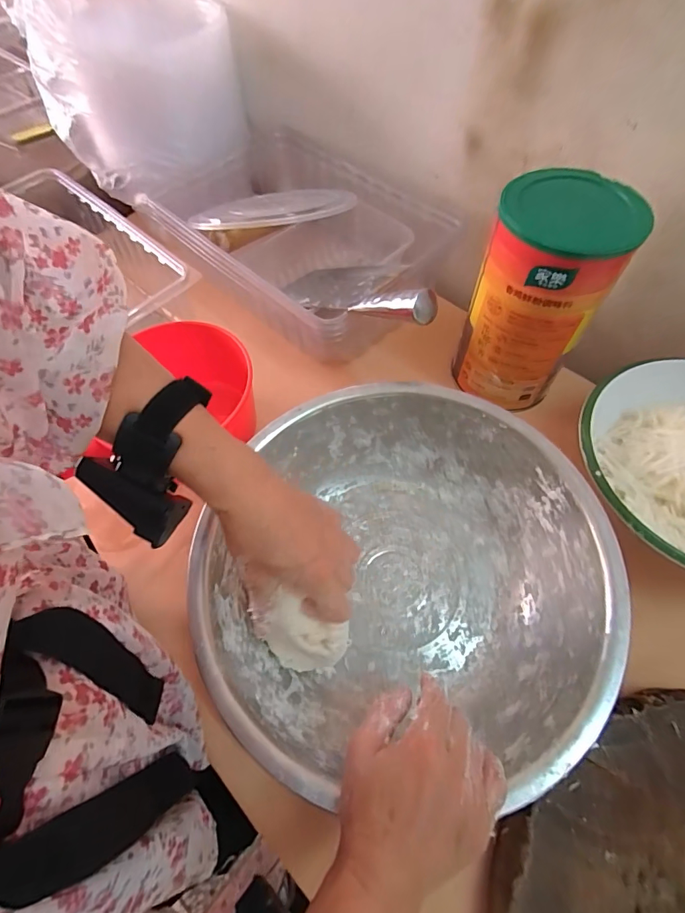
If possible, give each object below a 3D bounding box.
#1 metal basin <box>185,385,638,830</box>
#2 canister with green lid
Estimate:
[{"bbox_3d":[0.047,0.099,0.394,0.326,0.113,0.318,-1,61,1],"label":"metal basin"},{"bbox_3d":[0.203,-0.165,0.457,0.123,0.212,0.110,26,64,17],"label":"canister with green lid"}]

